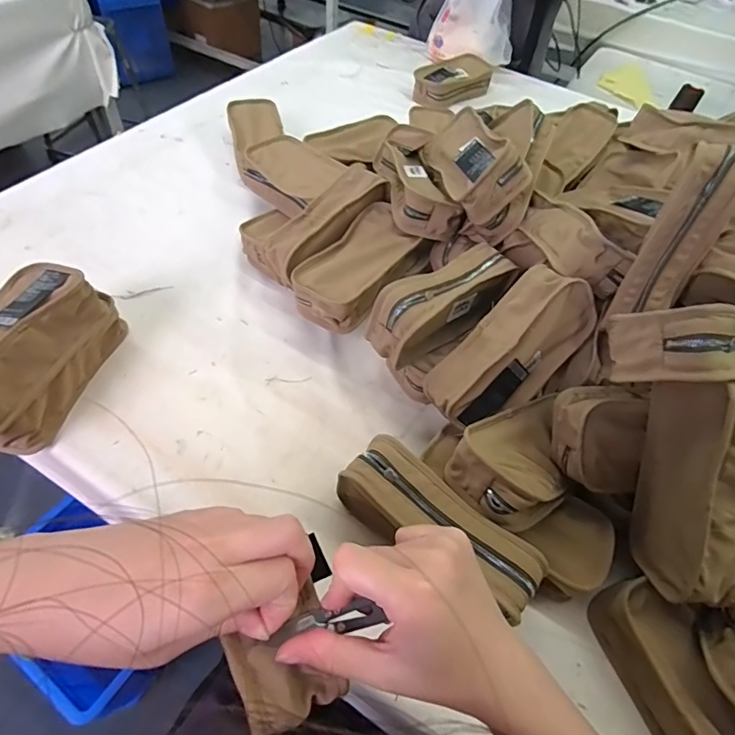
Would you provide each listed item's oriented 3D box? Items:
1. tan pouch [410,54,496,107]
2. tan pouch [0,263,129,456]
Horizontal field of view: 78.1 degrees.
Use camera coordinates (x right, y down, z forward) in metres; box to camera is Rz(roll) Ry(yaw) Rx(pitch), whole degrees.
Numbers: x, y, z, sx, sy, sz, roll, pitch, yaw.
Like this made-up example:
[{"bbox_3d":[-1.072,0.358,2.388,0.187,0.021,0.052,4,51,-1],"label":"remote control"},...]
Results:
[{"bbox_3d":[0.189,-0.633,1.001,0.107,0.051,0.202,38,60,20],"label":"tan pouch"},{"bbox_3d":[-0.359,-0.009,0.470,0.101,0.103,0.189,14,55,4],"label":"tan pouch"}]

